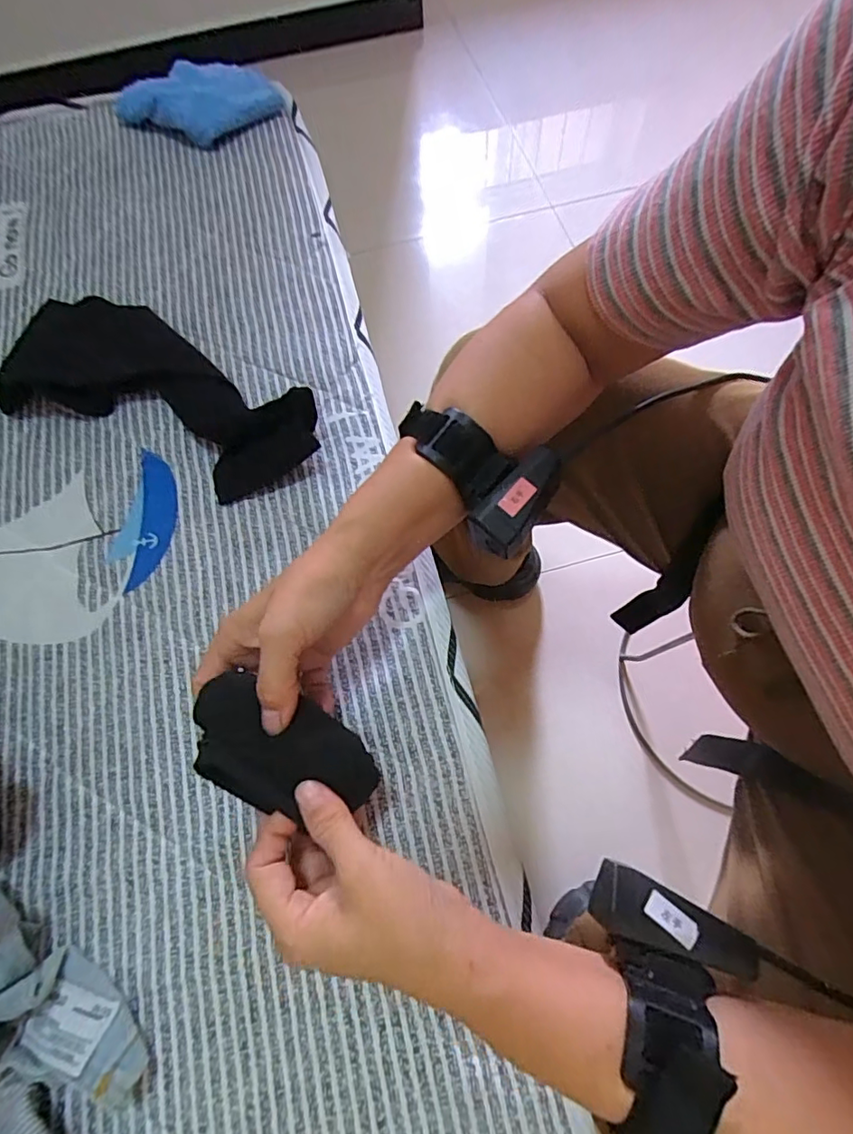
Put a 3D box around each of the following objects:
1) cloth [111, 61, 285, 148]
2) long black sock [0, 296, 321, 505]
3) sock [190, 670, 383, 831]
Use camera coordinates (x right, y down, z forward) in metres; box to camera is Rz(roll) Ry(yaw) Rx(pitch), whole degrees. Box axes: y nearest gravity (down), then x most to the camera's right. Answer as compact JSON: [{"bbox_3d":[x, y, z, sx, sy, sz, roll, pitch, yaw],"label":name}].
[{"bbox_3d":[-0.259,-0.514,0.586,0.179,0.034,0.085,9,69,7],"label":"cloth"},{"bbox_3d":[-0.218,-0.148,0.428,0.294,0.038,0.127,23,71,12],"label":"long black sock"},{"bbox_3d":[-0.075,0.097,0.279,0.100,0.018,0.055,33,58,-2],"label":"sock"}]

